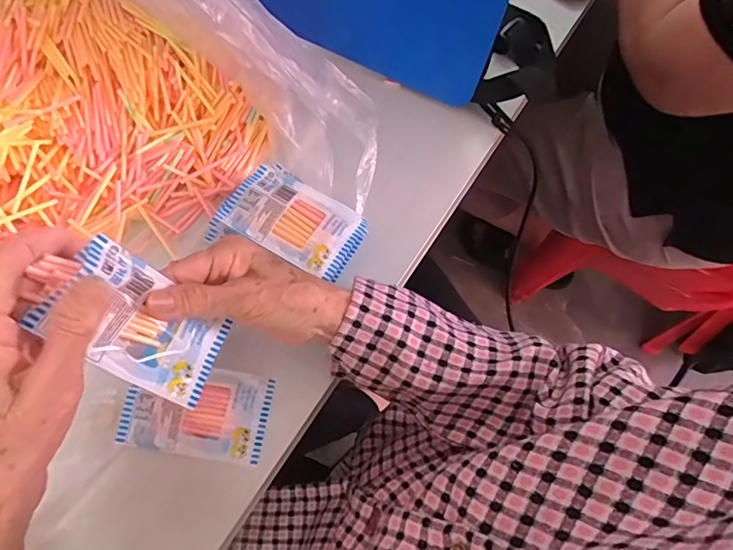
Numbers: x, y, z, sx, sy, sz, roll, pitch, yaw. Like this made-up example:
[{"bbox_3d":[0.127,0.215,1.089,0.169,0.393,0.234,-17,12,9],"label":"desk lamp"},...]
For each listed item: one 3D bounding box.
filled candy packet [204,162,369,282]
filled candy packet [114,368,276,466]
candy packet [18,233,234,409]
[{"bbox_3d":[-0.059,-0.044,0.403,0.112,0.027,0.084,27,71,8],"label":"filled candy packet"},{"bbox_3d":[-0.129,0.104,0.371,0.104,0.013,0.064,11,69,-4],"label":"filled candy packet"},{"bbox_3d":[-0.129,0.030,0.282,0.015,0.100,0.060,-2,54,41],"label":"candy packet"}]

